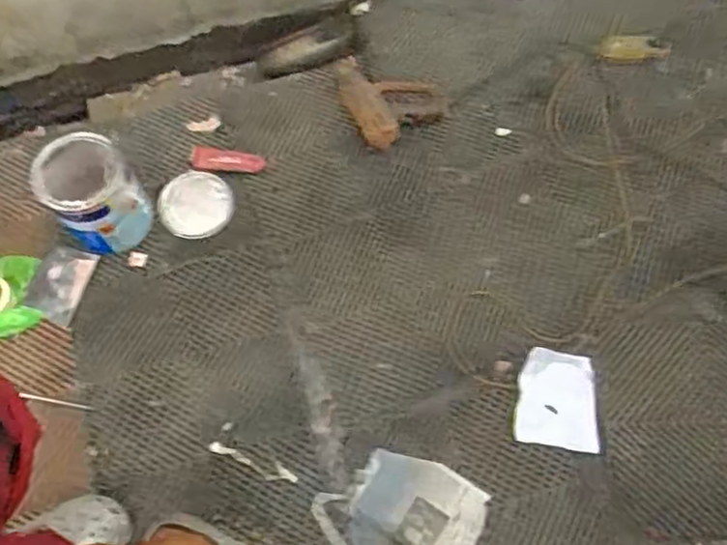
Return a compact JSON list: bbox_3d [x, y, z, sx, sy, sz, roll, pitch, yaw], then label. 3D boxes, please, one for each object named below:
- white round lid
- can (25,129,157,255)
[{"bbox_3d":[-0.363,-0.146,1.489,0.154,0.014,0.147,1,80,-6],"label":"white round lid"},{"bbox_3d":[-0.532,-0.145,1.382,0.168,0.223,0.180,0,68,-1],"label":"can"}]

